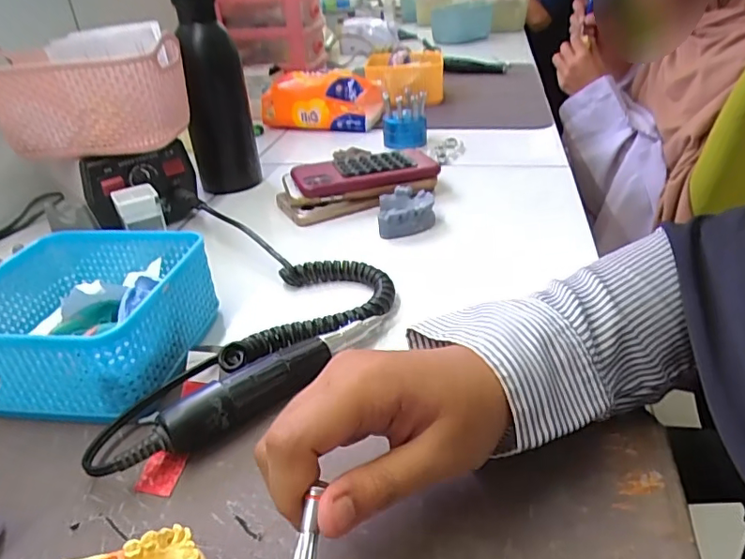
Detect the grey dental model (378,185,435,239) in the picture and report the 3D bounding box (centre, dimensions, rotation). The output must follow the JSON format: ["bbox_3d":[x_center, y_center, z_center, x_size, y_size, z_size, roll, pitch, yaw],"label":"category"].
[{"bbox_3d":[0.033,-0.068,0.520,0.053,0.027,0.066,-2,33,2],"label":"grey dental model"}]

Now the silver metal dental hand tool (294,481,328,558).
[{"bbox_3d":[-0.023,0.095,0.165,0.006,0.004,0.060,3,55,9],"label":"silver metal dental hand tool"}]

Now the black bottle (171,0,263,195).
[{"bbox_3d":[-0.170,-0.197,0.581,0.068,0.200,0.063,-11,33,-13],"label":"black bottle"}]

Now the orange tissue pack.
[{"bbox_3d":[-0.081,-0.276,0.827,0.185,0.075,0.071,-2,32,3],"label":"orange tissue pack"}]

